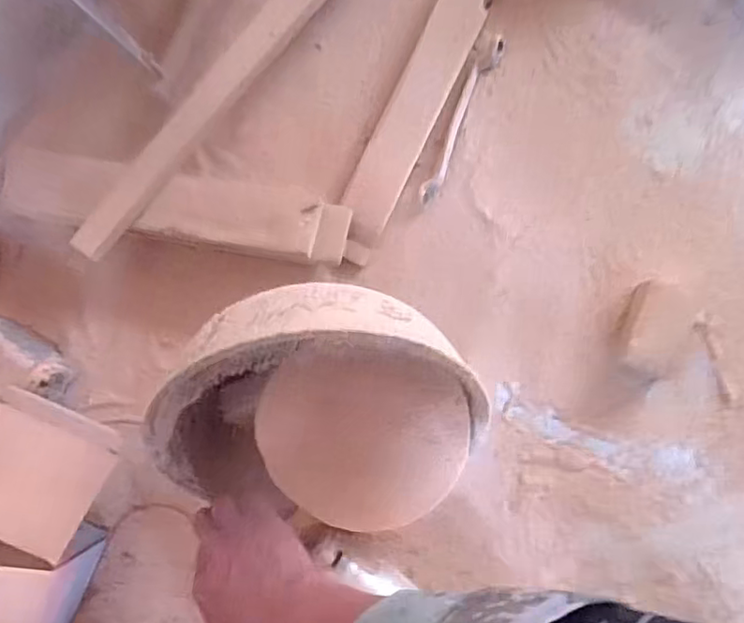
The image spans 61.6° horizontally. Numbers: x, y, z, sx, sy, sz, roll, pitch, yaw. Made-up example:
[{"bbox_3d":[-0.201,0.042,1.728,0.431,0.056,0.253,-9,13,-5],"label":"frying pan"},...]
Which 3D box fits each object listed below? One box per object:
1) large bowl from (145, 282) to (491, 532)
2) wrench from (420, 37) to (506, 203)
[{"bbox_3d":[-0.038,0.086,0.517,0.256,0.120,0.243,4,121,-3],"label":"large bowl"},{"bbox_3d":[0.093,-0.201,0.654,0.021,0.005,0.187,25,89,5],"label":"wrench"}]

